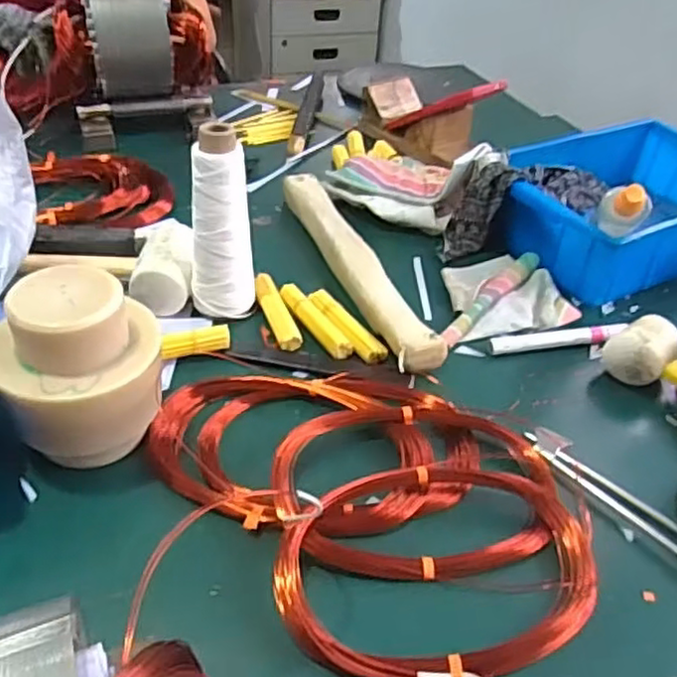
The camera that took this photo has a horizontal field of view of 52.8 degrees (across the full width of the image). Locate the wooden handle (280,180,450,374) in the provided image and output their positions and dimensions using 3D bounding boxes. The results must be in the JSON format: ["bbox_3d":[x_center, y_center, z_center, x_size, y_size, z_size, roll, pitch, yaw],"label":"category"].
[{"bbox_3d":[0.016,-0.084,0.689,0.041,0.027,0.333,-11,43,-18],"label":"wooden handle"}]

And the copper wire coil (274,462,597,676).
[{"bbox_3d":[0.069,0.141,0.438,0.218,0.034,0.144,-11,43,-21],"label":"copper wire coil"}]

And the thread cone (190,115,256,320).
[{"bbox_3d":[-0.100,-0.093,0.592,0.052,0.171,0.046,9,41,6],"label":"thread cone"}]

